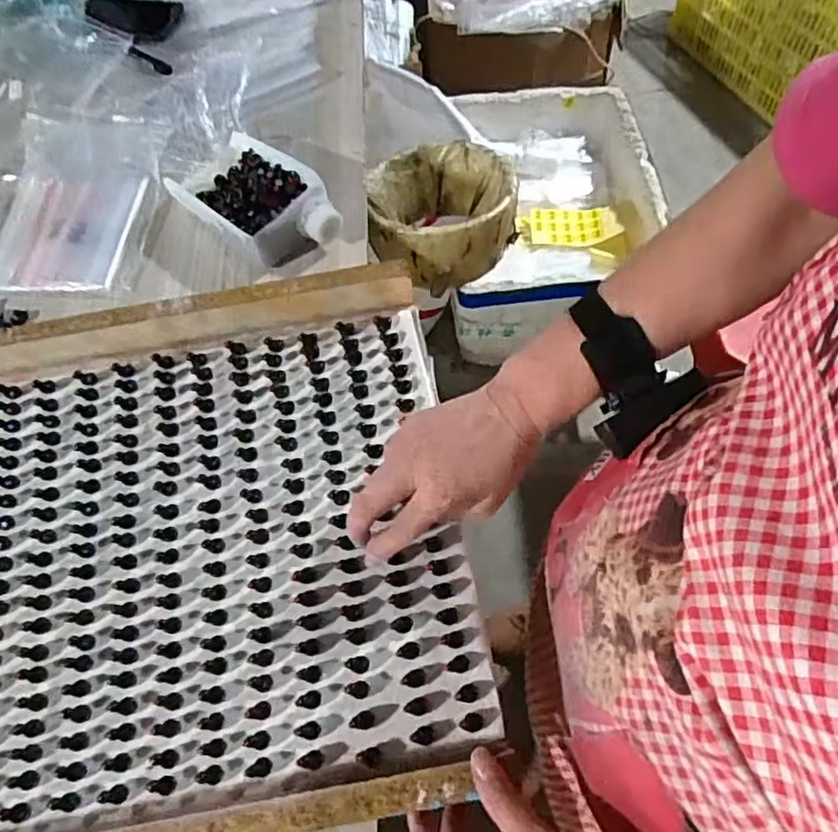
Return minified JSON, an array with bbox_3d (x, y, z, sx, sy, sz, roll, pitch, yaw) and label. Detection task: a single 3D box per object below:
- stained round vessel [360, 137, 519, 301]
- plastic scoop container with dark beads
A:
[{"bbox_3d":[0.025,-0.238,0.774,0.163,0.103,0.179,-1,62,2],"label":"stained round vessel"},{"bbox_3d":[-0.176,-0.229,0.673,0.108,0.049,0.191,-39,67,-17],"label":"plastic scoop container with dark beads"}]

